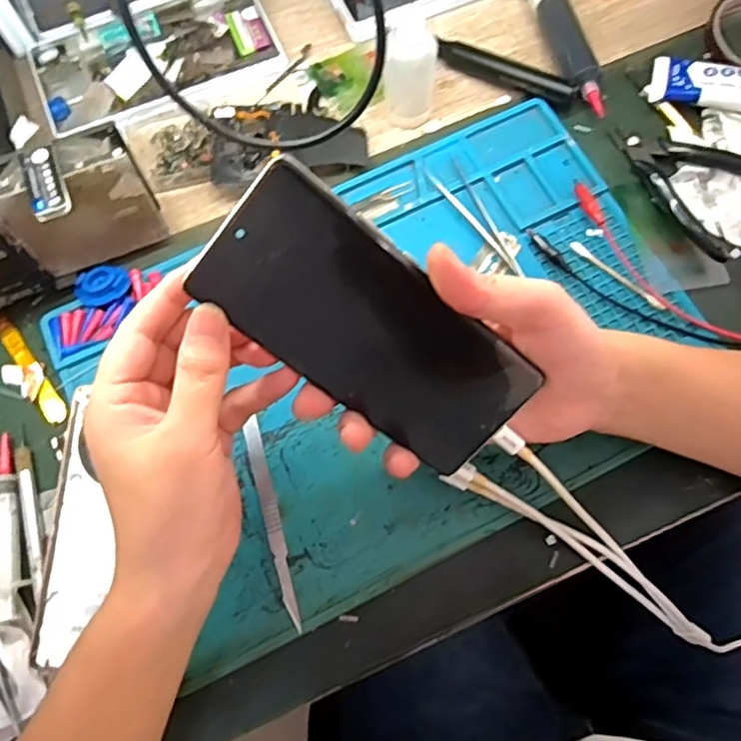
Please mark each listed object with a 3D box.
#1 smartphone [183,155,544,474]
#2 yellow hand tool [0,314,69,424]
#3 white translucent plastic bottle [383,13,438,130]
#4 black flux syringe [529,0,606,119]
[{"bbox_3d":[0.001,-0.018,0.282,0.159,0.007,0.072,37,103,-19],"label":"smartphone"},{"bbox_3d":[-0.218,-0.001,0.386,0.014,0.004,0.086,-36,74,-10],"label":"yellow hand tool"},{"bbox_3d":[0.027,-0.200,0.409,0.031,0.069,0.025,11,72,5],"label":"white translucent plastic bottle"},{"bbox_3d":[0.148,-0.246,0.448,0.033,0.023,0.140,-18,72,-5],"label":"black flux syringe"}]

